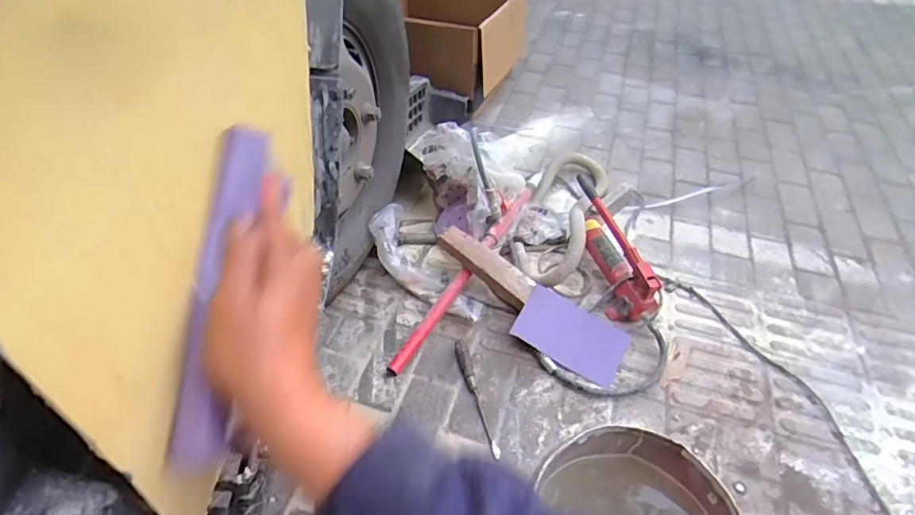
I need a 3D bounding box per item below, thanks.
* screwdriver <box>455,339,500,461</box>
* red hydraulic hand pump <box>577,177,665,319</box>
[{"bbox_3d":[0.035,0.268,1.004,0.026,0.021,0.257,-11,45,-9],"label":"screwdriver"},{"bbox_3d":[0.347,-0.022,1.246,0.089,0.135,0.406,-11,45,-10],"label":"red hydraulic hand pump"}]

